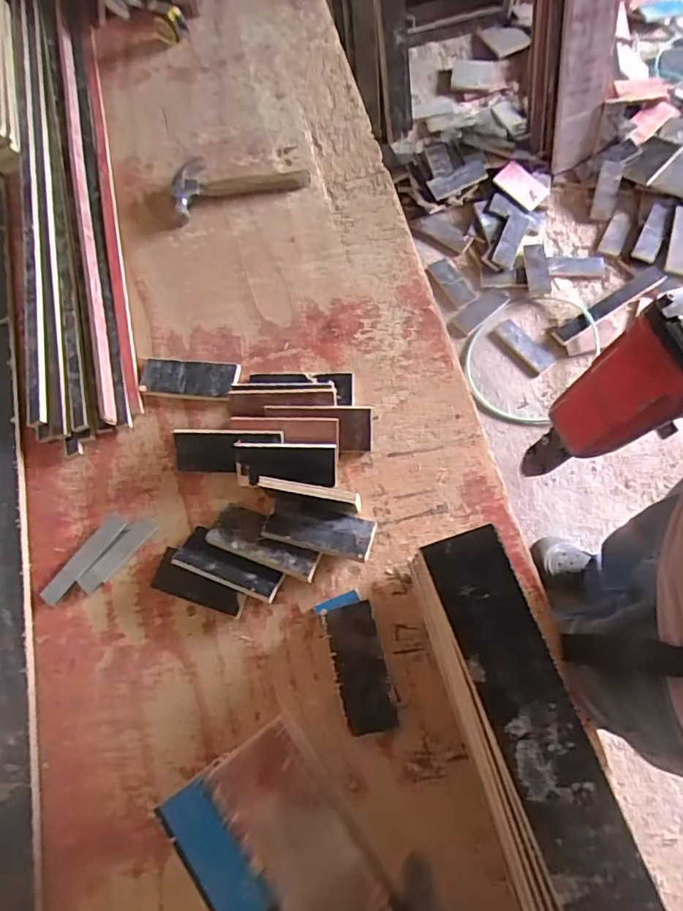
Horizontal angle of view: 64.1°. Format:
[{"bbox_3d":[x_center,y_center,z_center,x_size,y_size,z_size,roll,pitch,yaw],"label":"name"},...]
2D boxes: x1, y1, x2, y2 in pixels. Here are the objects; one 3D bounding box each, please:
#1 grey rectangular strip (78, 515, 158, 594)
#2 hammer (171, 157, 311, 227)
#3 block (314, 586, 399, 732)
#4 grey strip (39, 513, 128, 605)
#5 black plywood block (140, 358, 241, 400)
[{"bbox_3d":[-0.309,0.137,0.756,0.034,0.004,0.119,38,76,13],"label":"grey rectangular strip"},{"bbox_3d":[-0.182,-0.490,0.952,0.237,0.026,0.116,-16,71,-4],"label":"hammer"},{"bbox_3d":[0.021,0.253,0.677,0.065,0.043,0.162,-18,72,-4],"label":"block"},{"bbox_3d":[-0.359,0.143,0.762,0.030,0.005,0.142,35,76,12],"label":"grey strip"},{"bbox_3d":[-0.234,-0.120,0.832,0.149,0.016,0.065,5,71,3],"label":"black plywood block"}]

